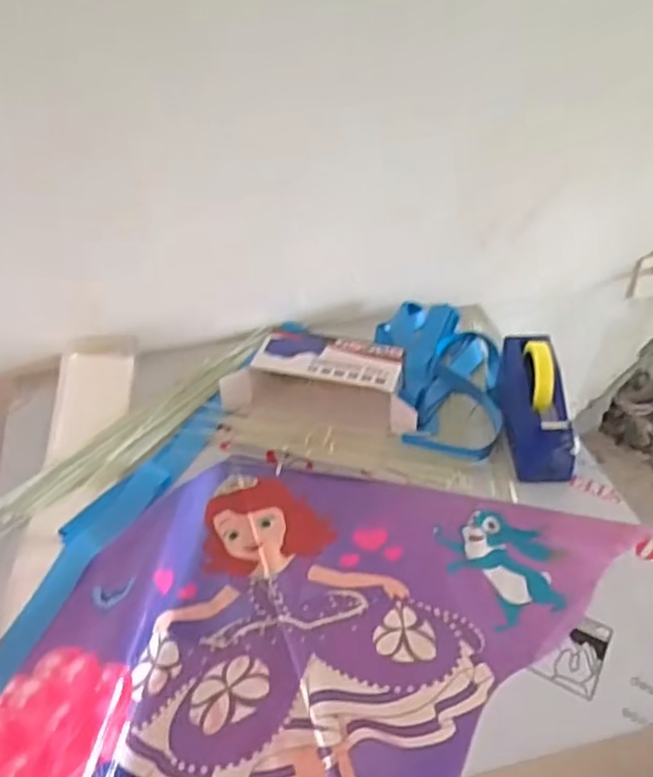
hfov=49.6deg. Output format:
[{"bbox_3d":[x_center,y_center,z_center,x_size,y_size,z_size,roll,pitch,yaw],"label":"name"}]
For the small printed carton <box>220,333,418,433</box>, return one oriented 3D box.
[{"bbox_3d":[-0.001,-0.010,1.031,0.278,0.076,0.128,9,41,12],"label":"small printed carton"}]

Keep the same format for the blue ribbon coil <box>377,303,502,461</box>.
[{"bbox_3d":[0.180,-0.023,1.079,0.174,0.038,0.349,-5,40,-4],"label":"blue ribbon coil"}]

